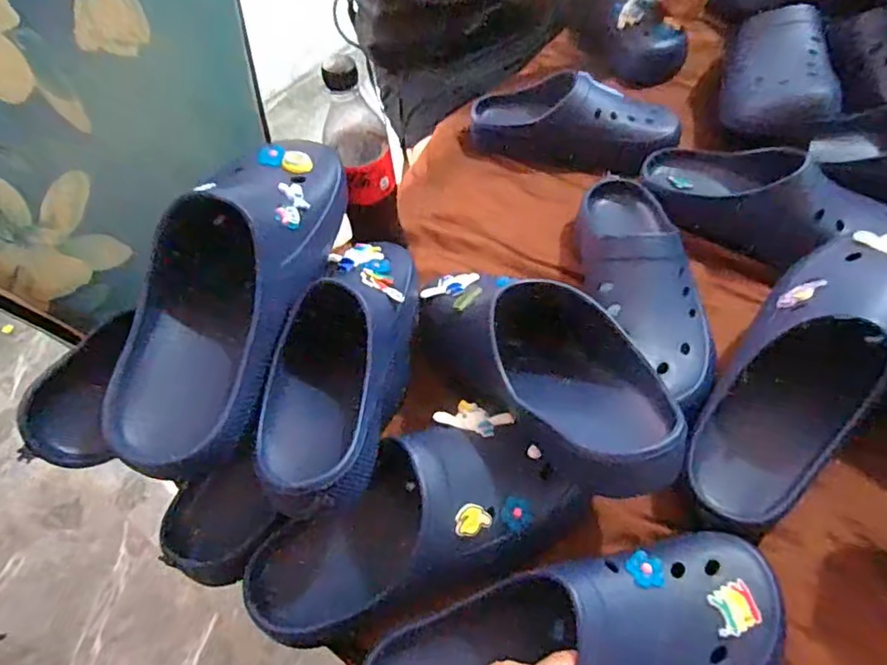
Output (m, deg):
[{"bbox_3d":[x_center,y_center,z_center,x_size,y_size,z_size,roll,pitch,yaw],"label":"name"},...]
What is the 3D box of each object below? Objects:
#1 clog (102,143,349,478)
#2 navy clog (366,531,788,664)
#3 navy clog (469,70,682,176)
[{"bbox_3d":[-0.153,-0.051,0.433,0.083,0.104,0.300,10,56,12],"label":"clog"},{"bbox_3d":[0.084,0.204,0.386,0.281,0.083,0.102,-15,54,6],"label":"navy clog"},{"bbox_3d":[0.153,-0.264,0.728,0.259,0.077,0.088,19,58,18],"label":"navy clog"}]

